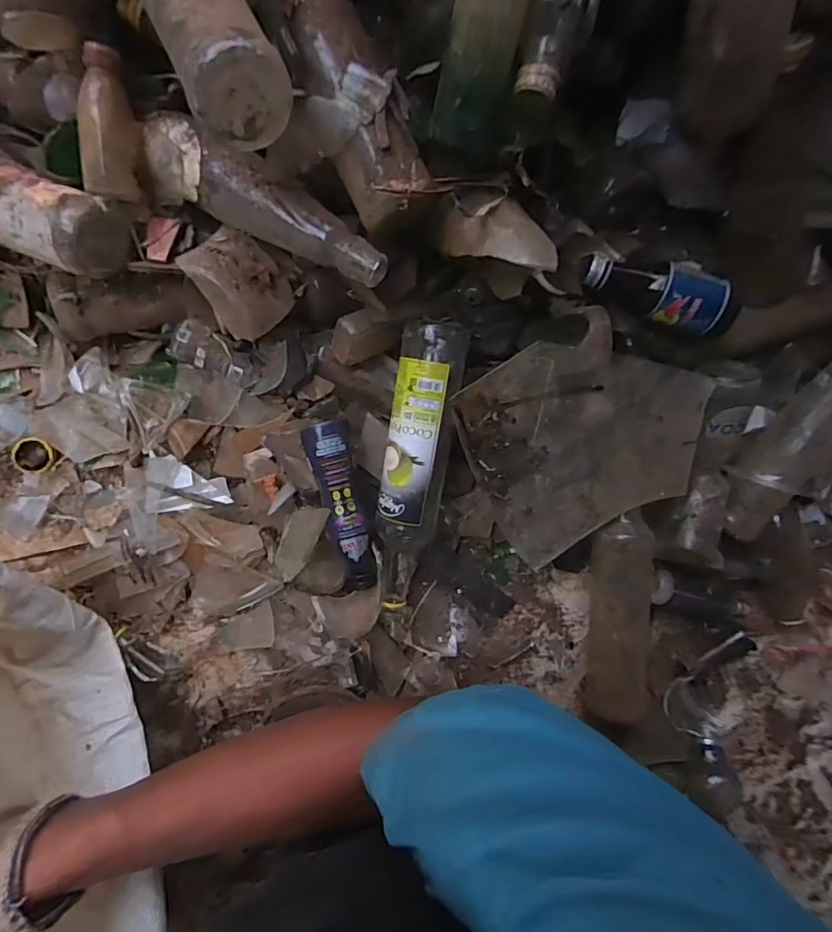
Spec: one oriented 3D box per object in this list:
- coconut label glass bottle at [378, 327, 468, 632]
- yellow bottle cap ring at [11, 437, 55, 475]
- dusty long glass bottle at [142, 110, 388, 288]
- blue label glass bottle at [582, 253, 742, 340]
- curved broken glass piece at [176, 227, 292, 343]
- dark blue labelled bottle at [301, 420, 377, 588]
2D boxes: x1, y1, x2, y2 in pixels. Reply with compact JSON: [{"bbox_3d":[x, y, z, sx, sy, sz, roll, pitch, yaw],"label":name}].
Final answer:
[{"bbox_3d":[-0.002,0.011,0.470,0.060,0.052,0.281,7,105,-9],"label":"coconut label glass bottle"},{"bbox_3d":[-0.361,-0.010,0.474,0.038,0.007,0.035,0,88,-10],"label":"yellow bottle cap ring"},{"bbox_3d":[-0.117,-0.208,0.414,0.212,0.060,0.058,30,109,3],"label":"dusty long glass bottle"},{"bbox_3d":[0.216,-0.155,0.445,0.131,0.044,0.045,20,85,8],"label":"blue label glass bottle"},{"bbox_3d":[-0.155,-0.162,0.444,0.065,0.026,0.085,-38,95,-11],"label":"curved broken glass piece"},{"bbox_3d":[-0.070,0.040,0.470,0.043,0.033,0.158,-11,90,-12],"label":"dark blue labelled bottle"}]

